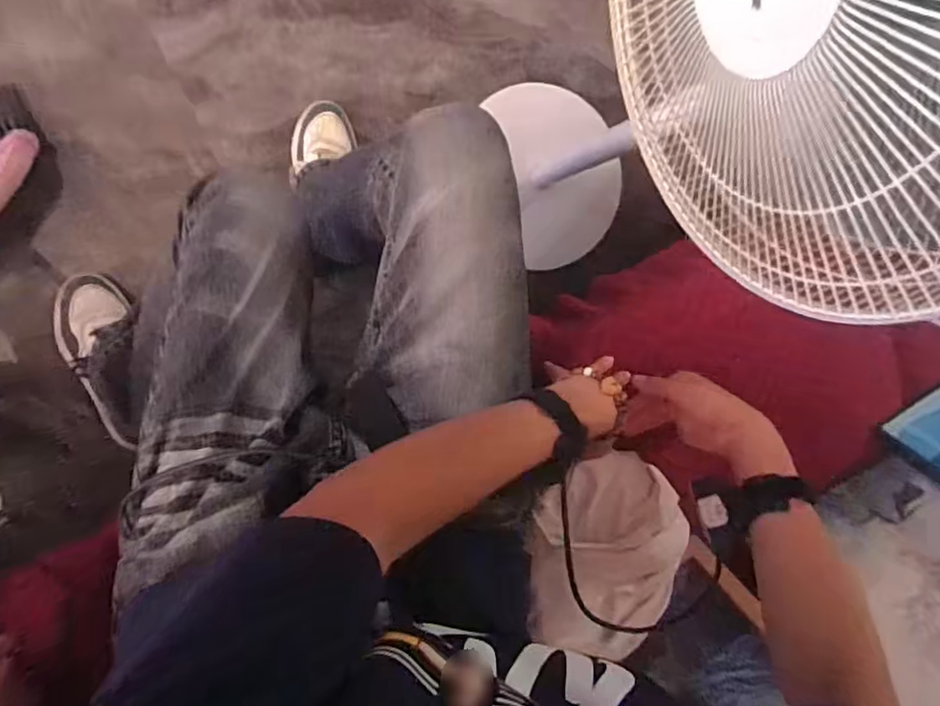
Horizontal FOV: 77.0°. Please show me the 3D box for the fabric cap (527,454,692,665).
[{"bbox_3d":[0.159,0.232,0.664,0.199,0.060,0.235,12,94,-16],"label":"fabric cap"}]

